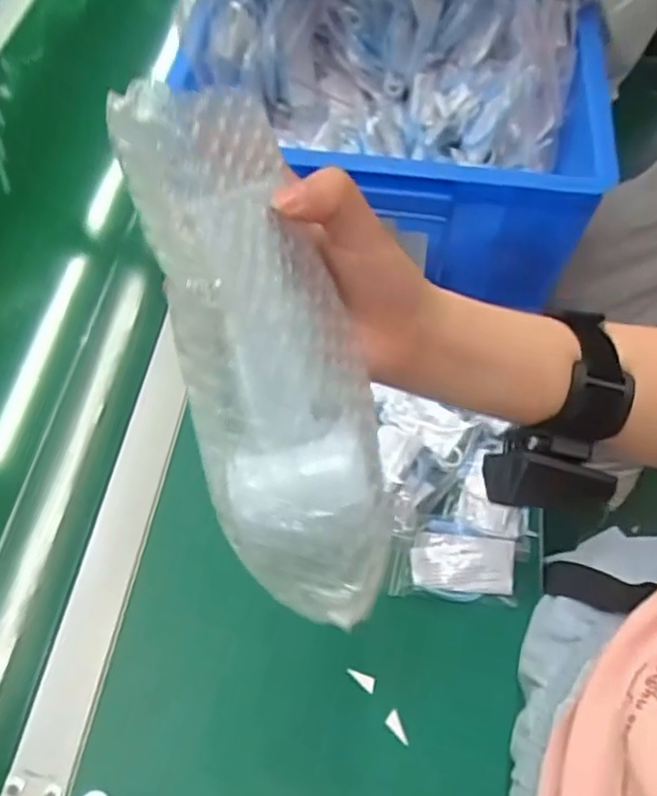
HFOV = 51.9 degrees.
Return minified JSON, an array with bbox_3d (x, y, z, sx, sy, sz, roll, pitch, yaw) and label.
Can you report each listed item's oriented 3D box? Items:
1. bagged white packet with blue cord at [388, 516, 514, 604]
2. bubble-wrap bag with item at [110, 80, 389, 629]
[{"bbox_3d":[0.093,0.118,0.498,0.089,0.022,0.054,5,60,1],"label":"bagged white packet with blue cord"},{"bbox_3d":[-0.019,-0.010,0.250,0.071,0.194,0.053,-21,23,-13],"label":"bubble-wrap bag with item"}]

